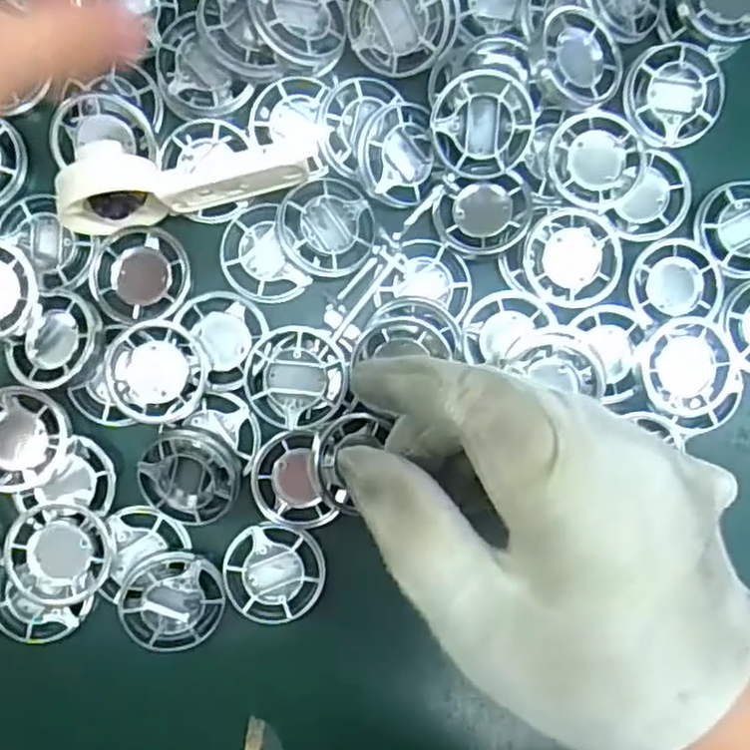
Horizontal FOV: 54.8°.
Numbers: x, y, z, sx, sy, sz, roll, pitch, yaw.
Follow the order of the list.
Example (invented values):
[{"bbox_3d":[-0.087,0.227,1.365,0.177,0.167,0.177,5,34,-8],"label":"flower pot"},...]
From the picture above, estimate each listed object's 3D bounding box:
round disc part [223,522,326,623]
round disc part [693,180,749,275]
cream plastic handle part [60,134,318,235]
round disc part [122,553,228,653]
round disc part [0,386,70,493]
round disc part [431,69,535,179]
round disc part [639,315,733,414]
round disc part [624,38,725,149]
[{"bbox_3d":[-0.039,0.077,0.282,0.038,0.006,0.038,0,88,-4],"label":"round disc part"},{"bbox_3d":[0.149,-0.059,0.293,0.039,0.004,0.038,0,85,-2],"label":"round disc part"},{"bbox_3d":[-0.069,-0.076,0.269,0.095,0.023,0.028,-10,89,-4],"label":"cream plastic handle part"},{"bbox_3d":[-0.077,0.086,0.276,0.037,0.009,0.037,0,88,-4],"label":"round disc part"},{"bbox_3d":[-0.135,0.024,0.274,0.036,0.008,0.038,0,88,-4],"label":"round disc part"},{"bbox_3d":[0.041,-0.096,0.277,0.037,0.009,0.037,1,106,7],"label":"round disc part"},{"bbox_3d":[0.122,-0.003,0.285,0.036,0.011,0.037,0,88,-4],"label":"round disc part"},{"bbox_3d":[0.117,-0.110,0.284,0.039,0.005,0.039,0,88,-4],"label":"round disc part"}]

